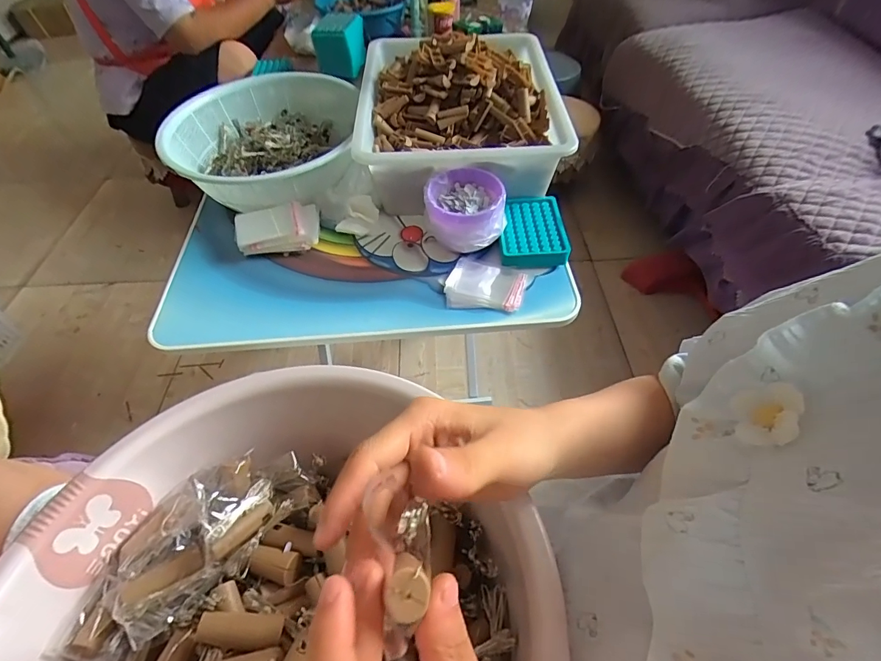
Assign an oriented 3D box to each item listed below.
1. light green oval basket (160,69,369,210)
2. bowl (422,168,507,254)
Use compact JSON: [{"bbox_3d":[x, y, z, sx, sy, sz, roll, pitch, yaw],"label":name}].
[{"bbox_3d":[-0.288,-0.310,0.759,0.301,0.132,0.294,-8,51,-4],"label":"light green oval basket"},{"bbox_3d":[0.036,-0.168,0.651,0.112,0.098,0.104,-1,51,1],"label":"bowl"}]

